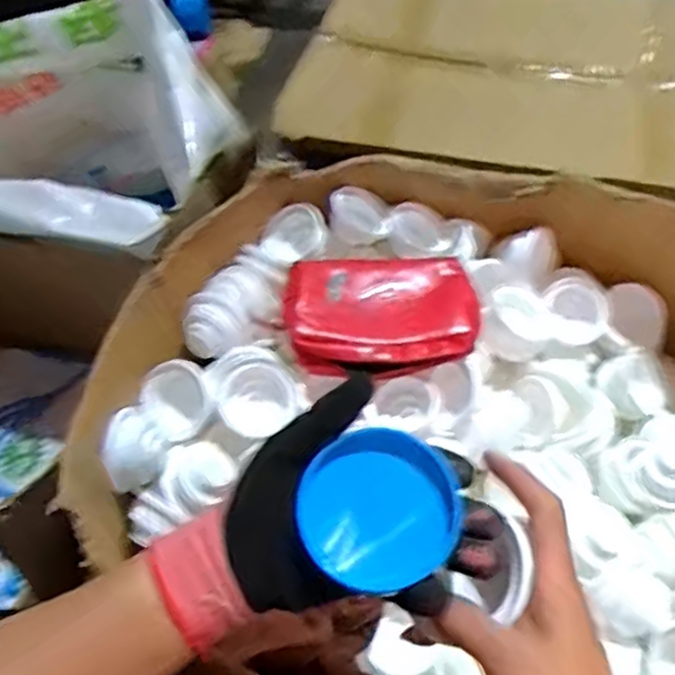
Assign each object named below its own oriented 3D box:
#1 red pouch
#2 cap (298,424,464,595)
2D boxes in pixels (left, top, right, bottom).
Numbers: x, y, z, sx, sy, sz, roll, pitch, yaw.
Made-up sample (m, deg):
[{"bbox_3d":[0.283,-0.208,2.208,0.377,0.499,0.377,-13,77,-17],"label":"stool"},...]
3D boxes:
[{"bbox_3d":[0.044,-0.024,0.686,0.182,0.032,0.130,-8,53,-4],"label":"red pouch"},{"bbox_3d":[0.023,0.088,0.364,0.075,0.020,0.075,-3,66,8],"label":"cap"}]

